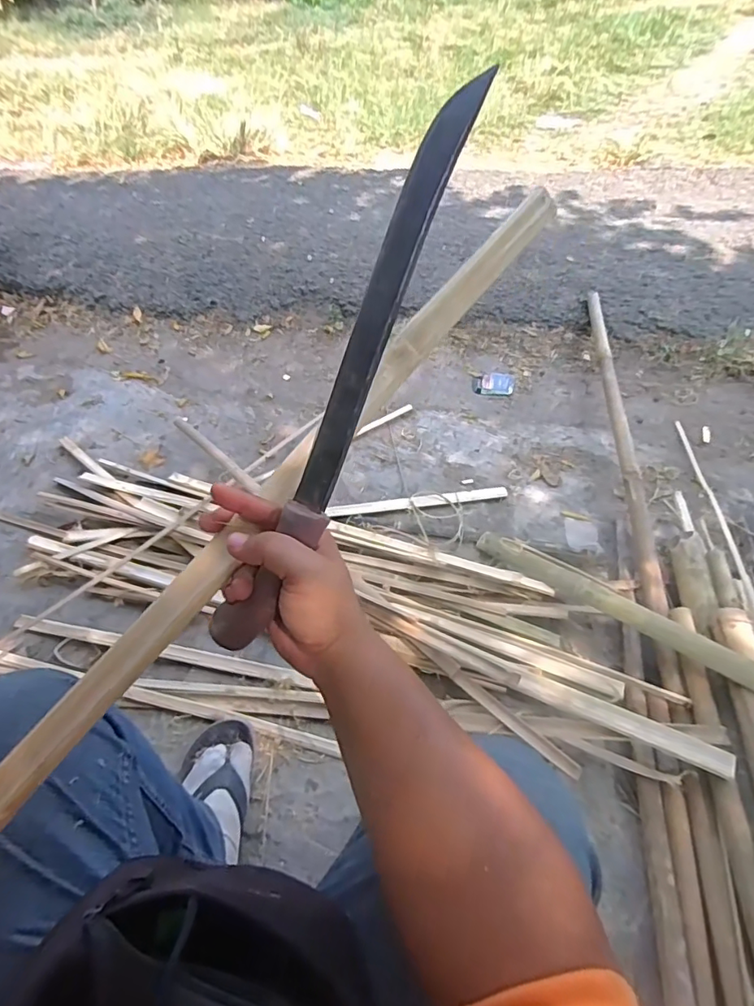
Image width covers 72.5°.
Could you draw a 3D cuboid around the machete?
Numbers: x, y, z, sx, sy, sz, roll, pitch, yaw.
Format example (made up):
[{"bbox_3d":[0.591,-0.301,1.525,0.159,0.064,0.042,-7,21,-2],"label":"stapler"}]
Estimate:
[{"bbox_3d":[-0.023,-0.079,0.351,0.045,0.017,0.402,26,97,20],"label":"machete"}]

